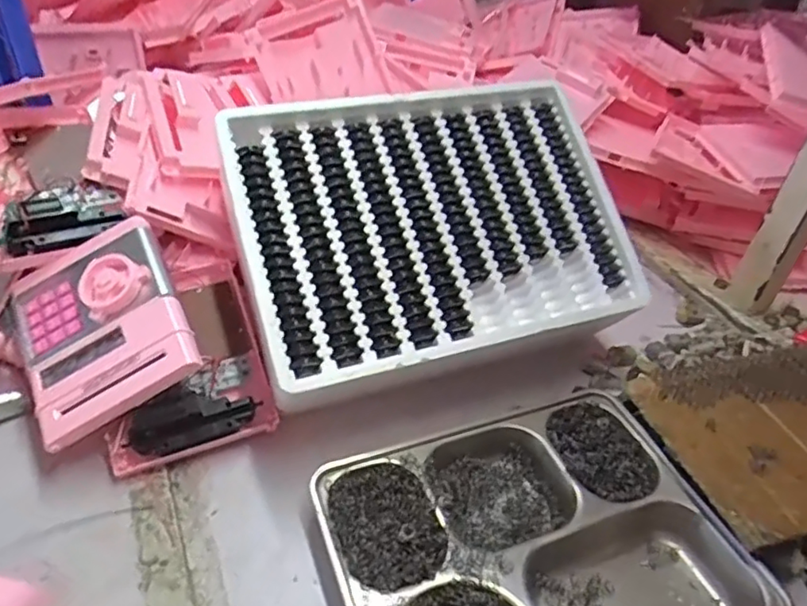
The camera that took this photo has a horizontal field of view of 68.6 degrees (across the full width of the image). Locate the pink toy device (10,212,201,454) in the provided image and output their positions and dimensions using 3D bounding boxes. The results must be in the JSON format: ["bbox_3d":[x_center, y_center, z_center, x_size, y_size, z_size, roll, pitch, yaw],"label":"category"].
[{"bbox_3d":[-0.249,0.015,0.476,0.131,0.023,0.161,-31,65,-4],"label":"pink toy device"}]

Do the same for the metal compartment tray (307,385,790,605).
[{"bbox_3d":[0.092,0.172,0.429,0.281,0.037,0.229,-12,42,-20],"label":"metal compartment tray"}]

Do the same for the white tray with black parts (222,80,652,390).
[{"bbox_3d":[0.033,-0.079,0.534,0.352,0.025,0.267,-12,73,-20],"label":"white tray with black parts"}]

